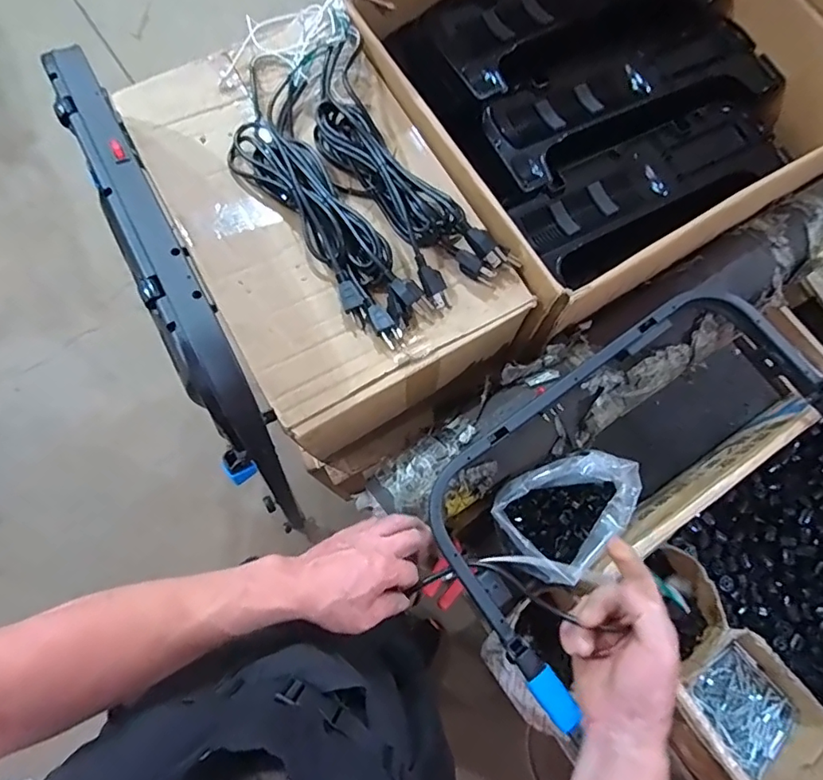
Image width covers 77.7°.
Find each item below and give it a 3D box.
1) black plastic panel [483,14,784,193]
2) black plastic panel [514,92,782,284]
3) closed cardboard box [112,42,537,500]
[{"bbox_3d":[0.328,-0.447,0.769,0.485,0.041,0.159,-26,75,-8],"label":"black plastic panel"},{"bbox_3d":[0.365,-0.315,0.763,0.436,0.028,0.145,-29,76,-8],"label":"black plastic panel"},{"bbox_3d":[-0.117,-0.198,0.768,0.348,0.267,0.545,-26,75,-7],"label":"closed cardboard box"}]

